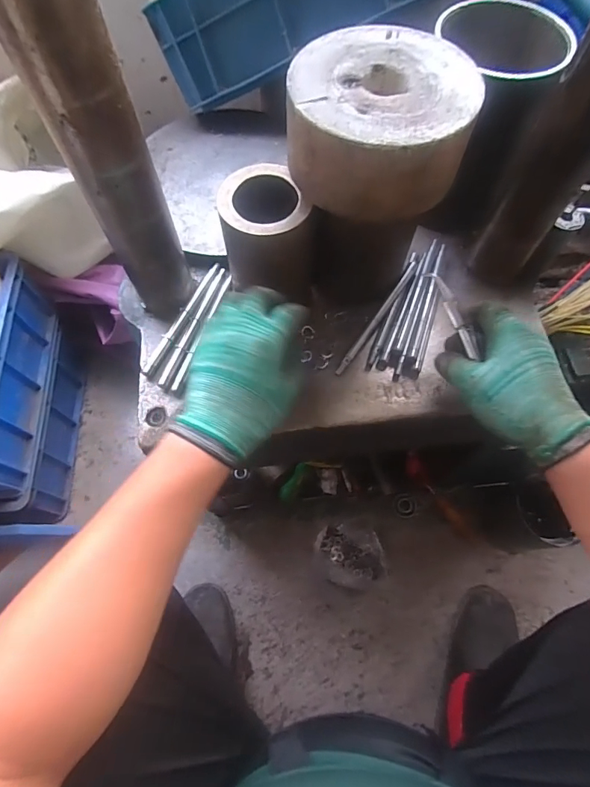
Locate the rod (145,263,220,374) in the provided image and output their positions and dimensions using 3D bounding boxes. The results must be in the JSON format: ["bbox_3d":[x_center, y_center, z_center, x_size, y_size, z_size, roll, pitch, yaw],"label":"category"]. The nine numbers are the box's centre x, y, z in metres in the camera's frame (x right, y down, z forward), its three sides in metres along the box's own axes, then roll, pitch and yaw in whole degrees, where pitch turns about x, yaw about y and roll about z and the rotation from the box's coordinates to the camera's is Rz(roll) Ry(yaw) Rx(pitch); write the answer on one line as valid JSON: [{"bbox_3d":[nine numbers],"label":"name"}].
[{"bbox_3d":[-0.126,-0.088,0.483,0.012,0.008,0.156,23,68,10],"label":"rod"}]

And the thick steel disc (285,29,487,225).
[{"bbox_3d":[0.068,-0.219,0.348,0.139,0.064,0.145,0,66,0],"label":"thick steel disc"}]

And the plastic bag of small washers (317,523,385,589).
[{"bbox_3d":[0.100,0.300,0.791,0.124,0.052,0.114,2,66,1],"label":"plastic bag of small washers"}]

